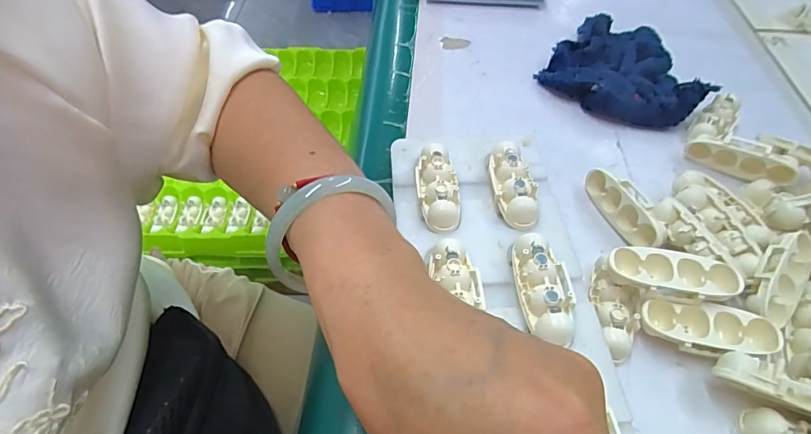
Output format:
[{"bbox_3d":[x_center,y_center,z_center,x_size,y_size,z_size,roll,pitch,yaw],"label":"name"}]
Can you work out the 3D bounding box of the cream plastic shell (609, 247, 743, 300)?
[{"bbox_3d":[0.140,0.032,0.244,0.064,0.015,0.024,7,53,6],"label":"cream plastic shell"}]

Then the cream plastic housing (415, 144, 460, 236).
[{"bbox_3d":[0.019,-0.018,0.277,0.023,0.017,0.058,-3,52,-2],"label":"cream plastic housing"}]

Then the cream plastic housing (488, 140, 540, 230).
[{"bbox_3d":[0.065,-0.019,0.279,0.020,0.018,0.059,-4,52,-3],"label":"cream plastic housing"}]

